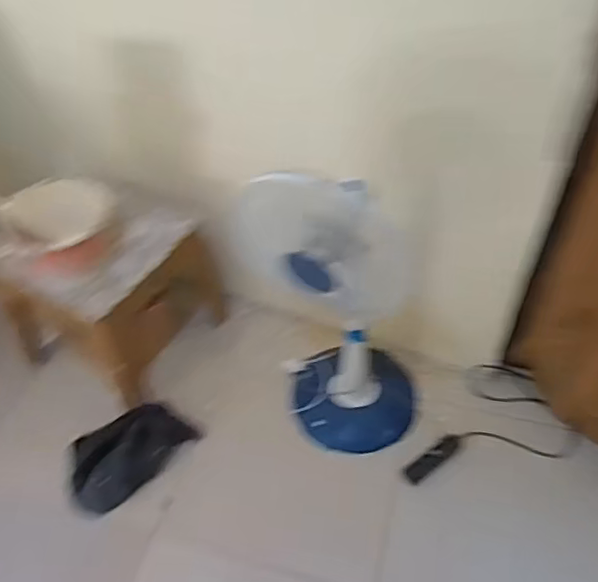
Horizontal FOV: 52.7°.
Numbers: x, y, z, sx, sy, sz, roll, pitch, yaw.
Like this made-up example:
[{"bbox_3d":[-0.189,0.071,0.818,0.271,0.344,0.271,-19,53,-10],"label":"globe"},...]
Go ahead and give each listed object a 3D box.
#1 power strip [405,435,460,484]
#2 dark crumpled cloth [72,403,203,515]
[{"bbox_3d":[0.392,0.489,1.764,0.198,0.021,0.050,-30,53,-23],"label":"power strip"},{"bbox_3d":[-0.505,0.471,1.800,0.383,0.149,0.218,-33,54,-25],"label":"dark crumpled cloth"}]

